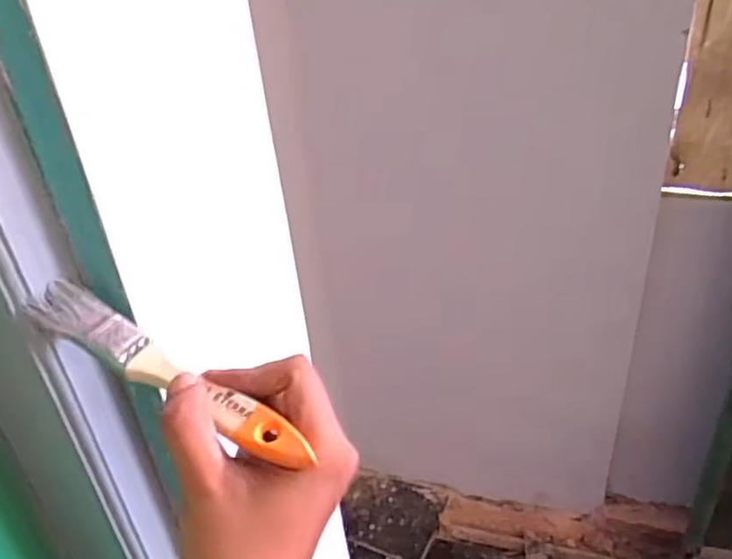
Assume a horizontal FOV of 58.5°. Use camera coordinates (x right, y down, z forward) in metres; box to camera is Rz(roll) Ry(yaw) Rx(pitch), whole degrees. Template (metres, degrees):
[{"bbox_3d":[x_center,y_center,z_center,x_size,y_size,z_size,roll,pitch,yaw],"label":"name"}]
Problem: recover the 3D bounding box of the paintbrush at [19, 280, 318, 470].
[{"bbox_3d":[-0.097,0.043,0.316,0.167,0.014,0.026,26,44,21],"label":"paintbrush"}]

